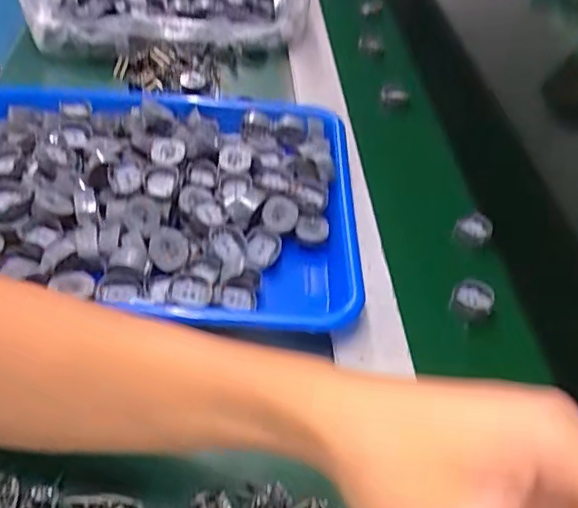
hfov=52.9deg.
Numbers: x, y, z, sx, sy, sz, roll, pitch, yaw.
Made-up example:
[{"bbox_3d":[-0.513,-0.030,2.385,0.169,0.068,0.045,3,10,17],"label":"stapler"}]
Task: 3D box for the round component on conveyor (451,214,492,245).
[{"bbox_3d":[0.149,-0.021,0.471,0.028,0.016,0.027,3,45,-3],"label":"round component on conveyor"}]

